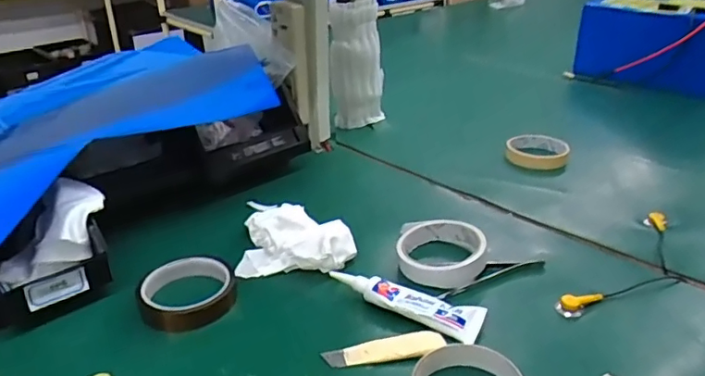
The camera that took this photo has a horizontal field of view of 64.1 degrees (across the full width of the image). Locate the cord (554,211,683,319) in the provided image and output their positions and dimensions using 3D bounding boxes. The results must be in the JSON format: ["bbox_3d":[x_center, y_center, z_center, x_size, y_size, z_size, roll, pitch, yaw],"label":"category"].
[{"bbox_3d":[0.285,0.076,0.557,0.202,0.022,0.066,-25,36,-38],"label":"cord"}]

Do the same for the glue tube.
[{"bbox_3d":[0.047,0.103,0.519,0.146,0.019,0.031,15,32,27],"label":"glue tube"}]

